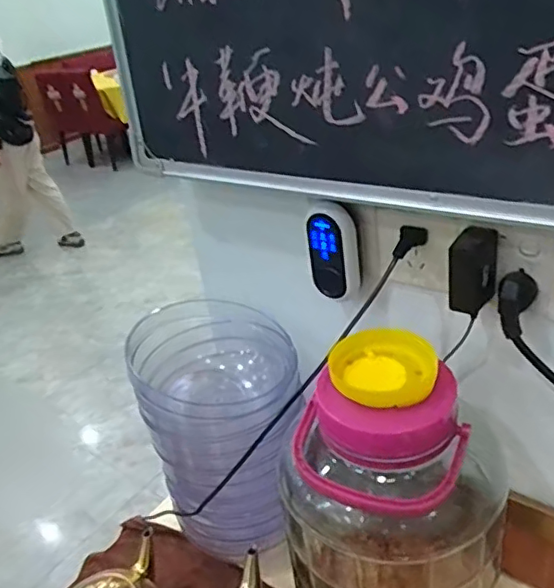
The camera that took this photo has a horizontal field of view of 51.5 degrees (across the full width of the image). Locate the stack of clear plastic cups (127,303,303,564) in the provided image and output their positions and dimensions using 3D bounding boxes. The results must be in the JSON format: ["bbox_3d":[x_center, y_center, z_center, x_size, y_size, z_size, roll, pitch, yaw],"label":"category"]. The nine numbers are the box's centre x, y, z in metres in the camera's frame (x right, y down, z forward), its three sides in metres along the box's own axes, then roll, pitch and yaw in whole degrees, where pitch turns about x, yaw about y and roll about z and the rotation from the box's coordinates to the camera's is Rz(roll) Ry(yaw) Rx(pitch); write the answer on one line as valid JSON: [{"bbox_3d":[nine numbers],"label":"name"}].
[{"bbox_3d":[-0.063,0.159,0.726,0.177,0.250,0.213,-13,30,-8],"label":"stack of clear plastic cups"}]

